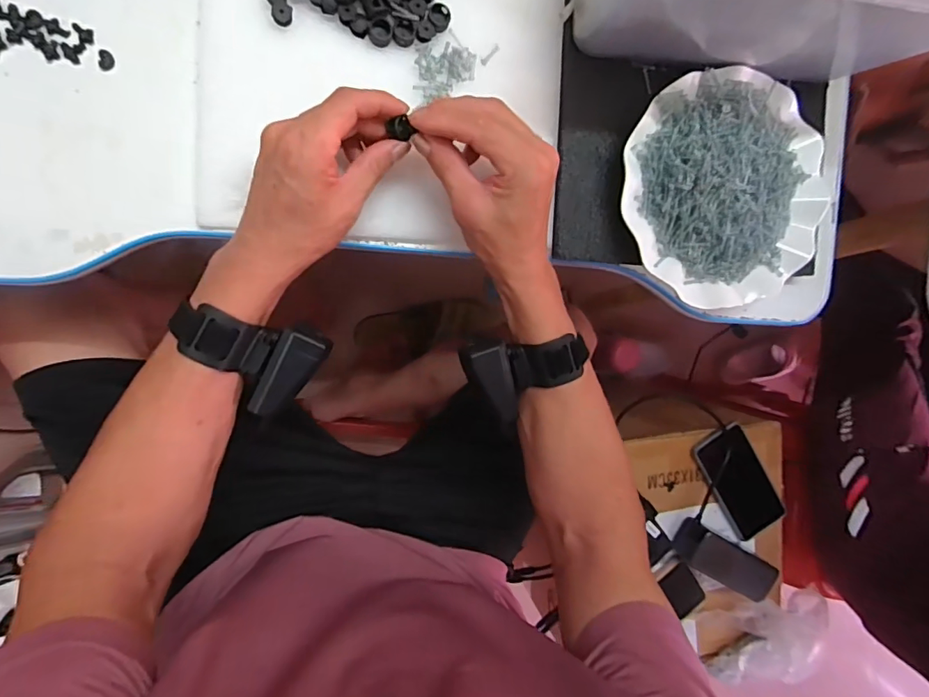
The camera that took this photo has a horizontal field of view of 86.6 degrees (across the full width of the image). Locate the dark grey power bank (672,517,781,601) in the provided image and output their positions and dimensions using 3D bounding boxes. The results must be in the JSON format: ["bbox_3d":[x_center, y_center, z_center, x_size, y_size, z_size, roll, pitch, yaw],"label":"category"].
[{"bbox_3d":[0.352,0.287,0.661,0.142,0.031,0.054,31,88,-12],"label":"dark grey power bank"}]

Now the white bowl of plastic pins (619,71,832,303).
[{"bbox_3d":[0.215,-0.127,0.392,0.174,0.033,0.178,-1,94,-12],"label":"white bowl of plastic pins"}]

